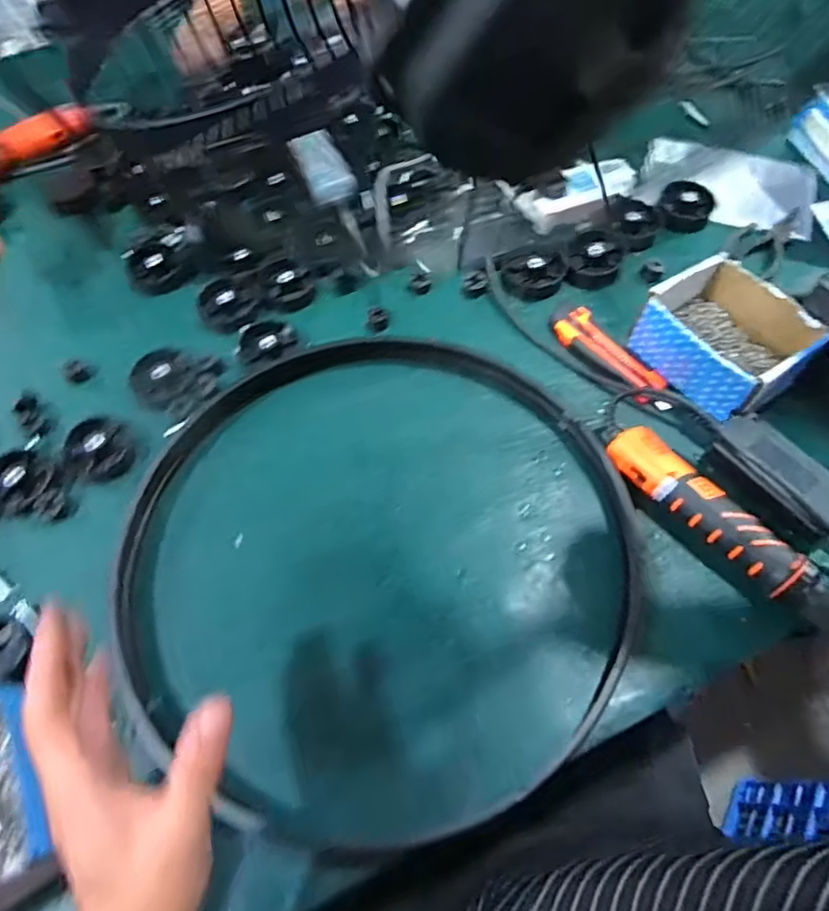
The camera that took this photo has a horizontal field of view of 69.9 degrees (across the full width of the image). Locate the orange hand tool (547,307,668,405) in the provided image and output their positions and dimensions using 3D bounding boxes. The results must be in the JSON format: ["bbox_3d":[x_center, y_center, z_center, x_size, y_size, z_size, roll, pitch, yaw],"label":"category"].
[{"bbox_3d":[0.197,-0.109,0.620,0.042,0.015,0.139,-36,66,-15],"label":"orange hand tool"}]

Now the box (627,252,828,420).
[{"bbox_3d":[0.302,-0.112,0.584,0.116,0.079,0.134,-29,64,-12],"label":"box"}]

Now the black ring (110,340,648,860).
[{"bbox_3d":[-0.037,0.074,0.527,0.454,0.038,0.460,-1,64,1],"label":"black ring"}]

